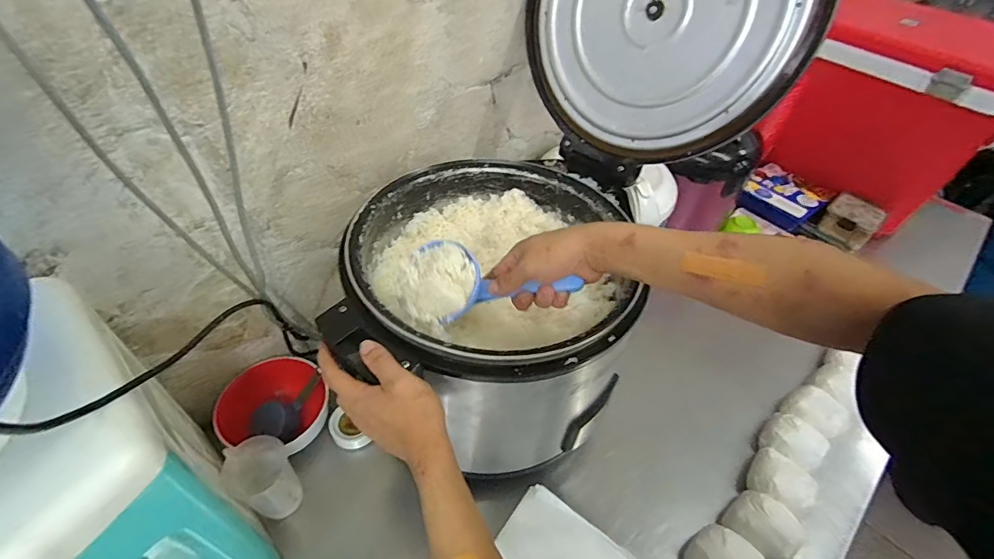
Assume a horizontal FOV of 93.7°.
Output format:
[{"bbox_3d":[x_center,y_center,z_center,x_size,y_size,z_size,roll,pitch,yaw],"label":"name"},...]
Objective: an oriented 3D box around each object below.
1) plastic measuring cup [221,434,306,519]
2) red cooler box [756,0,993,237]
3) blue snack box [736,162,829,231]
[{"bbox_3d":[-0.297,0.261,0.598,0.074,0.094,0.082,-25,54,-25],"label":"plastic measuring cup"},{"bbox_3d":[0.888,-0.388,1.074,0.373,0.349,0.311,37,55,27],"label":"red cooler box"},{"bbox_3d":[0.683,-0.201,1.119,0.150,0.053,0.177,-35,58,-30],"label":"blue snack box"}]

